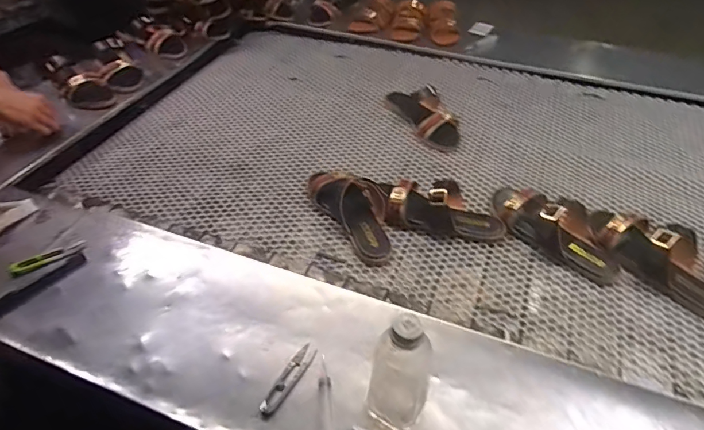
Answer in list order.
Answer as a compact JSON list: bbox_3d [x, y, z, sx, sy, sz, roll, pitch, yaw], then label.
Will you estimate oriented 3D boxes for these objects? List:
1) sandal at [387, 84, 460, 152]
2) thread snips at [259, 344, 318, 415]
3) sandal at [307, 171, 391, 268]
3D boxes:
[{"bbox_3d":[0.158,-0.247,1.022,0.086,0.084,0.259,-16,46,-16],"label":"sandal"},{"bbox_3d":[-0.078,0.205,0.570,0.025,0.004,0.098,21,48,21],"label":"thread snips"},{"bbox_3d":[0.008,-0.012,0.789,0.087,0.072,0.216,-25,49,-23],"label":"sandal"}]

